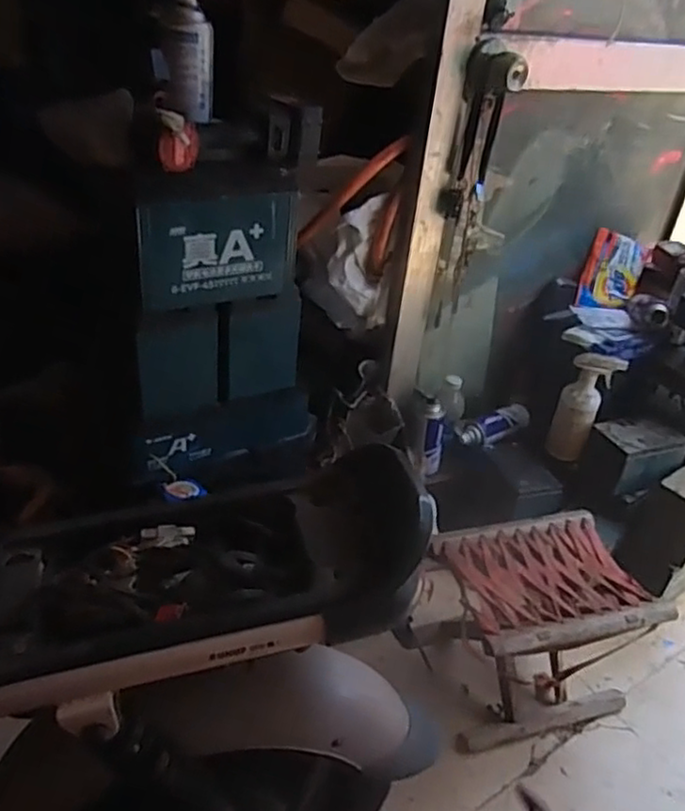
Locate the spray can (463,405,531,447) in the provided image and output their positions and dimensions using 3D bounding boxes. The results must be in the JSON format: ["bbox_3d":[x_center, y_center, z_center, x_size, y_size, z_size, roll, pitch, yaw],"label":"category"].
[{"bbox_3d":[0.323,0.039,1.376,0.165,0.046,0.061,-20,42,-35],"label":"spray can"}]

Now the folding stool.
[{"bbox_3d":[0.297,0.351,1.067,0.286,0.246,0.228,-4,35,-16],"label":"folding stool"}]

